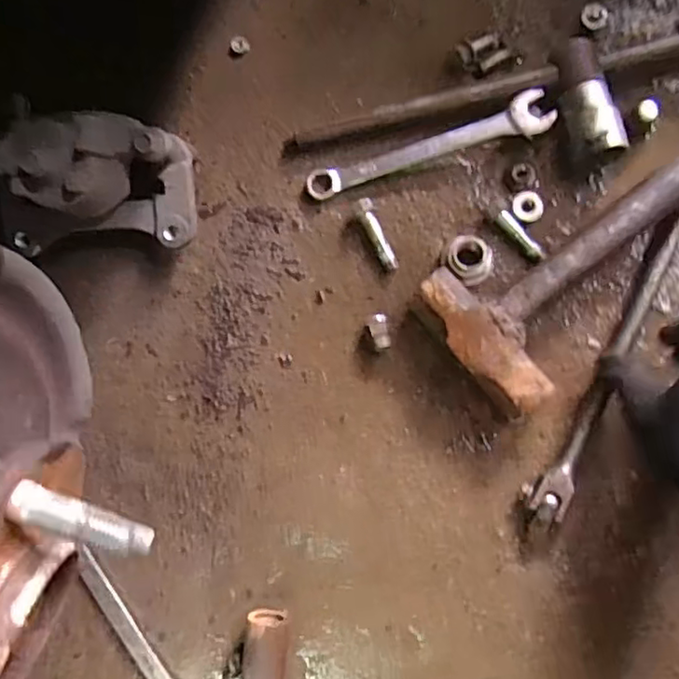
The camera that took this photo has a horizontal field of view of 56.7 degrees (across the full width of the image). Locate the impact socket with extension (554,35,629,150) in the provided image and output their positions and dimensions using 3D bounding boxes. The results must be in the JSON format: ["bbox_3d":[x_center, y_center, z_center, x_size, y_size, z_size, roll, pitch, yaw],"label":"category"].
[{"bbox_3d":[0.195,-0.190,0.502,0.040,0.041,0.100,-17,82,5],"label":"impact socket with extension"}]

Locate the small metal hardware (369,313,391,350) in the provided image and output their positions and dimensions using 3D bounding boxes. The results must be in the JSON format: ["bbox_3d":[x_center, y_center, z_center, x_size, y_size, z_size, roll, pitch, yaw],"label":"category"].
[{"bbox_3d":[0.033,-0.007,0.512,0.015,0.019,0.029,-10,83,6],"label":"small metal hardware"}]

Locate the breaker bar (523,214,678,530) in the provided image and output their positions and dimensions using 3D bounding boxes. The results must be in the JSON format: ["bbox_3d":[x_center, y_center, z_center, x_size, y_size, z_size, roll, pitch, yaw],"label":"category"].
[{"bbox_3d":[0.212,0.012,0.487,0.026,0.020,0.285,27,85,9],"label":"breaker bar"}]

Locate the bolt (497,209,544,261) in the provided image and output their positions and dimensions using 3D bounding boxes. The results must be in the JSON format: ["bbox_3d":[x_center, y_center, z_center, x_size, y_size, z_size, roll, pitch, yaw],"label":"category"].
[{"bbox_3d":[0.147,-0.084,0.513,0.013,0.013,0.049,-36,81,2],"label":"bolt"}]

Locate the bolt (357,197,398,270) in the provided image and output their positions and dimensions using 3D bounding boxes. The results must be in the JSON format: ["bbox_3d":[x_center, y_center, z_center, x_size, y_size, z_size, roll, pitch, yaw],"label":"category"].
[{"bbox_3d":[0.031,-0.087,0.525,0.015,0.014,0.063,-23,82,4],"label":"bolt"}]

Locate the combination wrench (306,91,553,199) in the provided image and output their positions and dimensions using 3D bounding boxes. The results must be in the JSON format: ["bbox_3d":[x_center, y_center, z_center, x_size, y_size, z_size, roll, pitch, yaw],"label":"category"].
[{"bbox_3d":[0.072,-0.160,0.521,0.203,0.007,0.033,-14,93,12],"label":"combination wrench"}]

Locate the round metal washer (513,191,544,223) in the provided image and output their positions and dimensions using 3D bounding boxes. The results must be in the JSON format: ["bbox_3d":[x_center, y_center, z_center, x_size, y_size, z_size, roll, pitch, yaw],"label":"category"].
[{"bbox_3d":[0.154,-0.108,0.516,0.023,0.012,0.026,-1,84,7],"label":"round metal washer"}]

